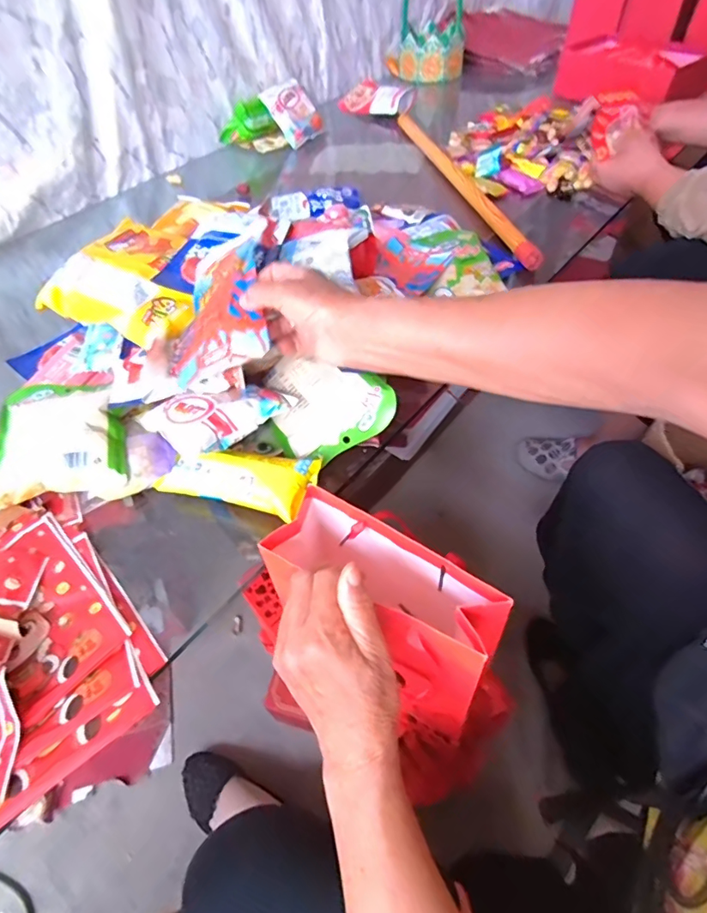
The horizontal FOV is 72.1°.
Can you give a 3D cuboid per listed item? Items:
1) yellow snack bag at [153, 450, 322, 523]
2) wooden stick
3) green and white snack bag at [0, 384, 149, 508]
[{"bbox_3d":[-0.110,0.019,0.451,0.148,0.032,0.054,9,53,11],"label":"yellow snack bag"},{"bbox_3d":[0.182,-0.508,0.871,0.023,0.024,0.628,-13,51,-6],"label":"wooden stick"},{"bbox_3d":[-0.300,-0.021,0.503,0.121,0.030,0.153,-15,52,-7],"label":"green and white snack bag"}]

